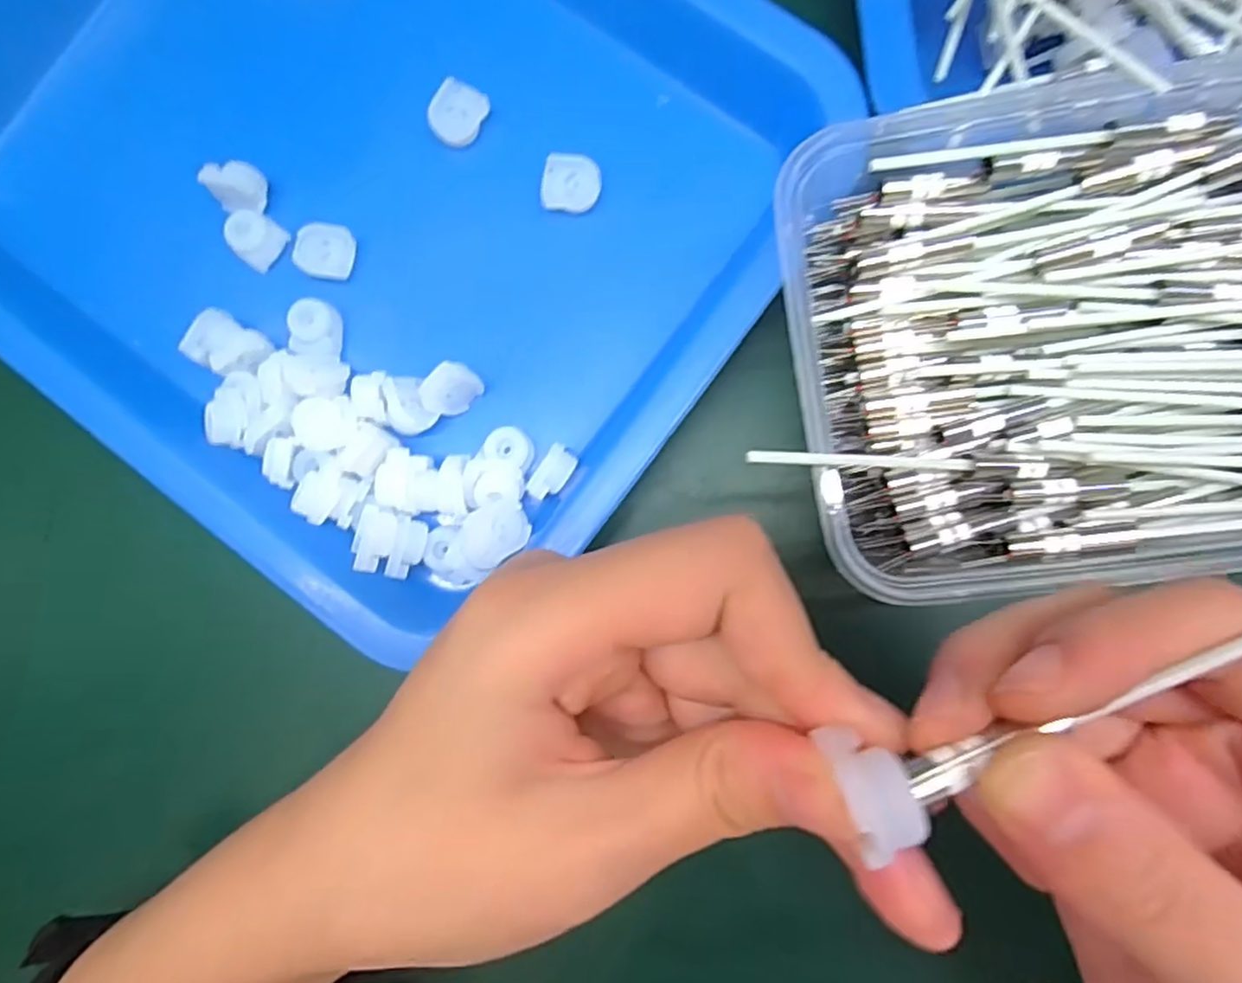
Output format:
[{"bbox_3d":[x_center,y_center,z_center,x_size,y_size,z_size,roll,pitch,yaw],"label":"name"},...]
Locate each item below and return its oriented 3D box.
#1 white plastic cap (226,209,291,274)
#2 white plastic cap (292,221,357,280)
[{"bbox_3d":[-0.125,-0.087,0.234,0.018,0.008,0.018,38,94,-23],"label":"white plastic cap"},{"bbox_3d":[-0.099,-0.080,0.228,0.018,0.004,0.018,9,87,5],"label":"white plastic cap"}]

